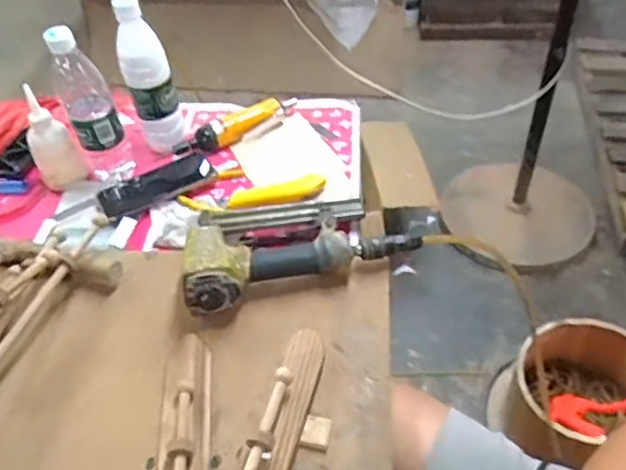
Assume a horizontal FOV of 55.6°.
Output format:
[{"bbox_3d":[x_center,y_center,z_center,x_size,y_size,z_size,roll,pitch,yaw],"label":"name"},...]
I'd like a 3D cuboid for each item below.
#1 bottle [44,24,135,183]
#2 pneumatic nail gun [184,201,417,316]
[{"bbox_3d":[-0.302,-0.176,0.806,0.067,0.218,0.059,-17,47,-14],"label":"bottle"},{"bbox_3d":[-0.030,0.007,0.720,0.274,0.070,0.154,-18,47,-14],"label":"pneumatic nail gun"}]

